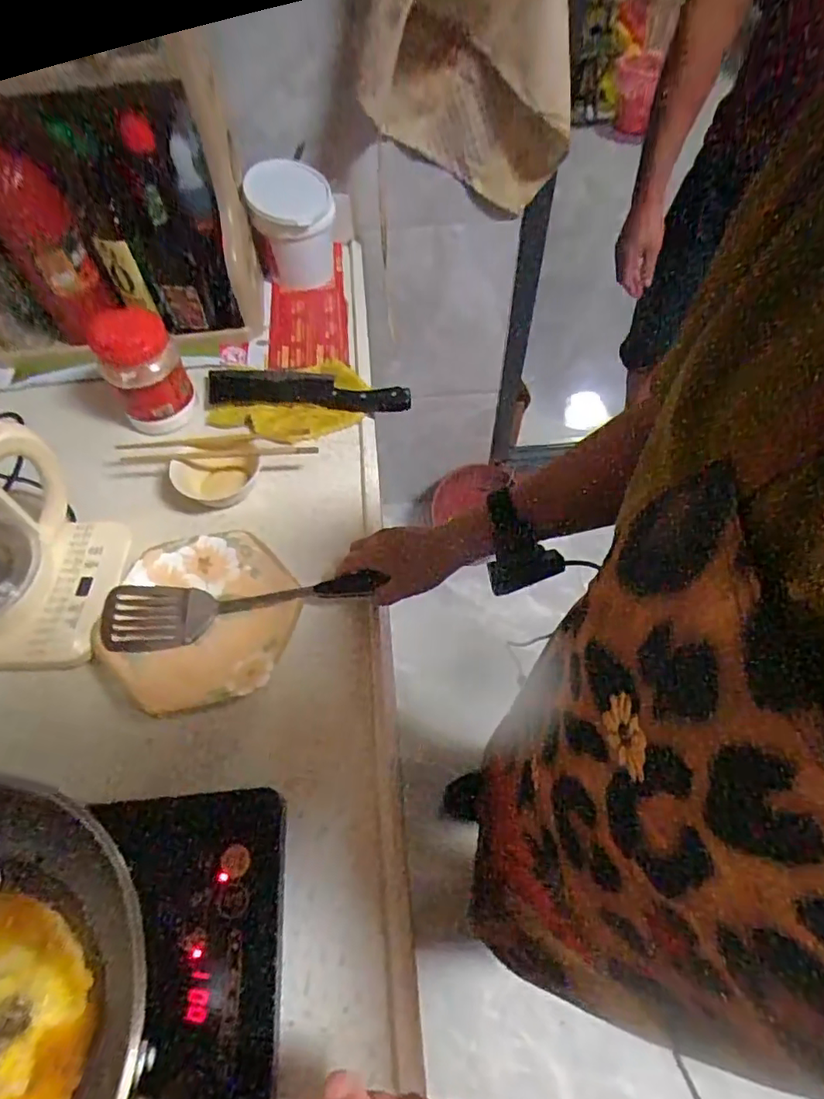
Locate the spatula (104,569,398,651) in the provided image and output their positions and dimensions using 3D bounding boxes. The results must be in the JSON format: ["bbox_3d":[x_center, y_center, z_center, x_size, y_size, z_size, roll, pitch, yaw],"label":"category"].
[{"bbox_3d":[-0.176,0.057,0.592,0.283,0.035,0.073,-7,57,3],"label":"spatula"}]

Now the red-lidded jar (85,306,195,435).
[{"bbox_3d":[-0.346,-0.232,0.728,0.093,0.132,0.075,-21,59,-11],"label":"red-lidded jar"}]

